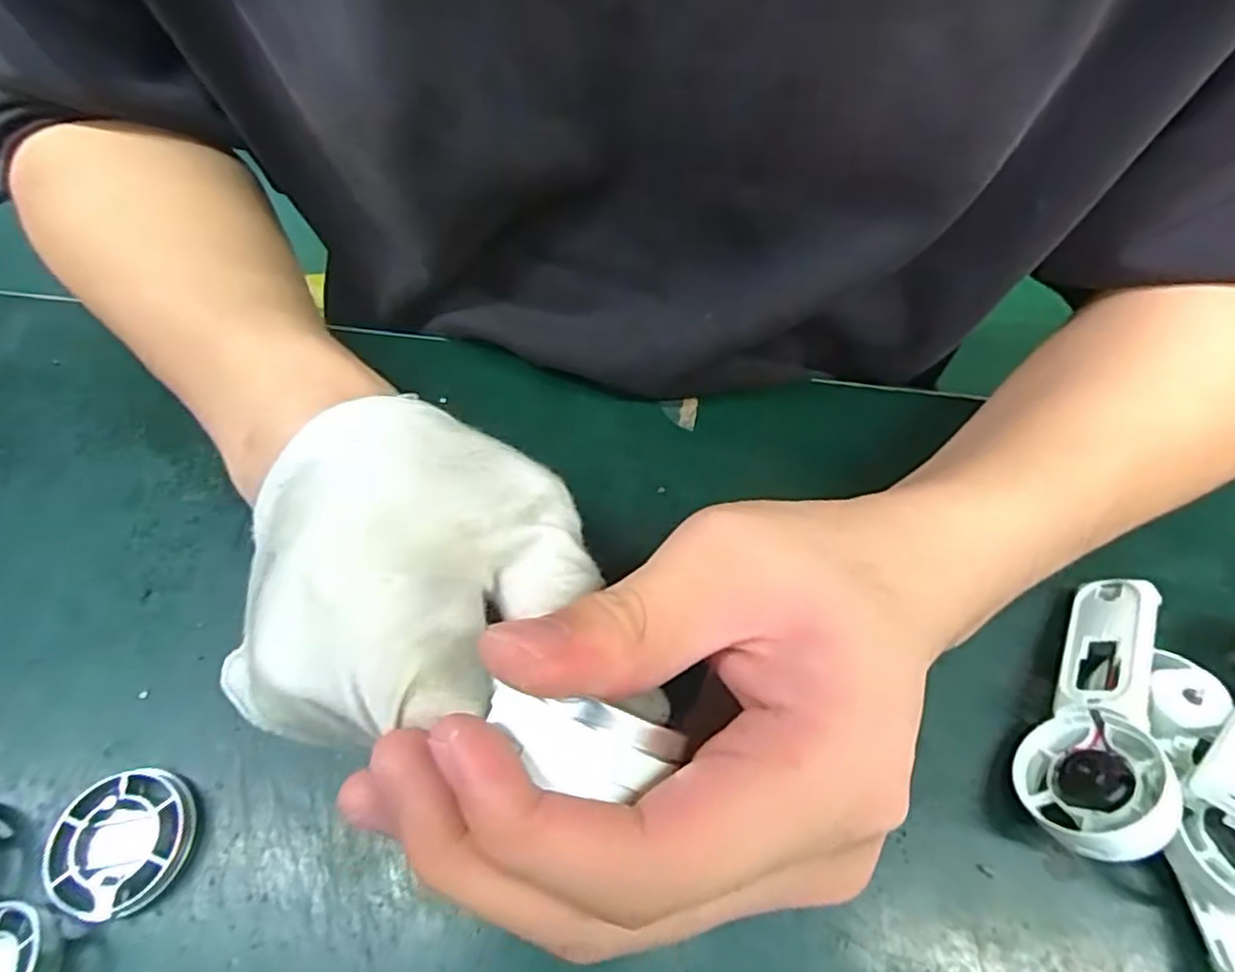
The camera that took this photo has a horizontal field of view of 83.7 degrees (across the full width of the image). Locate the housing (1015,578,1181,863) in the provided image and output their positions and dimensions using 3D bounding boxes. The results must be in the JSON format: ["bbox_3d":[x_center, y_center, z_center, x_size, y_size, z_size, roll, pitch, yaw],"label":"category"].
[{"bbox_3d":[0.152,0.070,0.213,0.038,0.021,0.088,7,48,42],"label":"housing"}]

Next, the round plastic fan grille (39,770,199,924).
[{"bbox_3d":[-0.142,0.102,0.199,0.035,0.009,0.037,-11,62,-7],"label":"round plastic fan grille"}]

